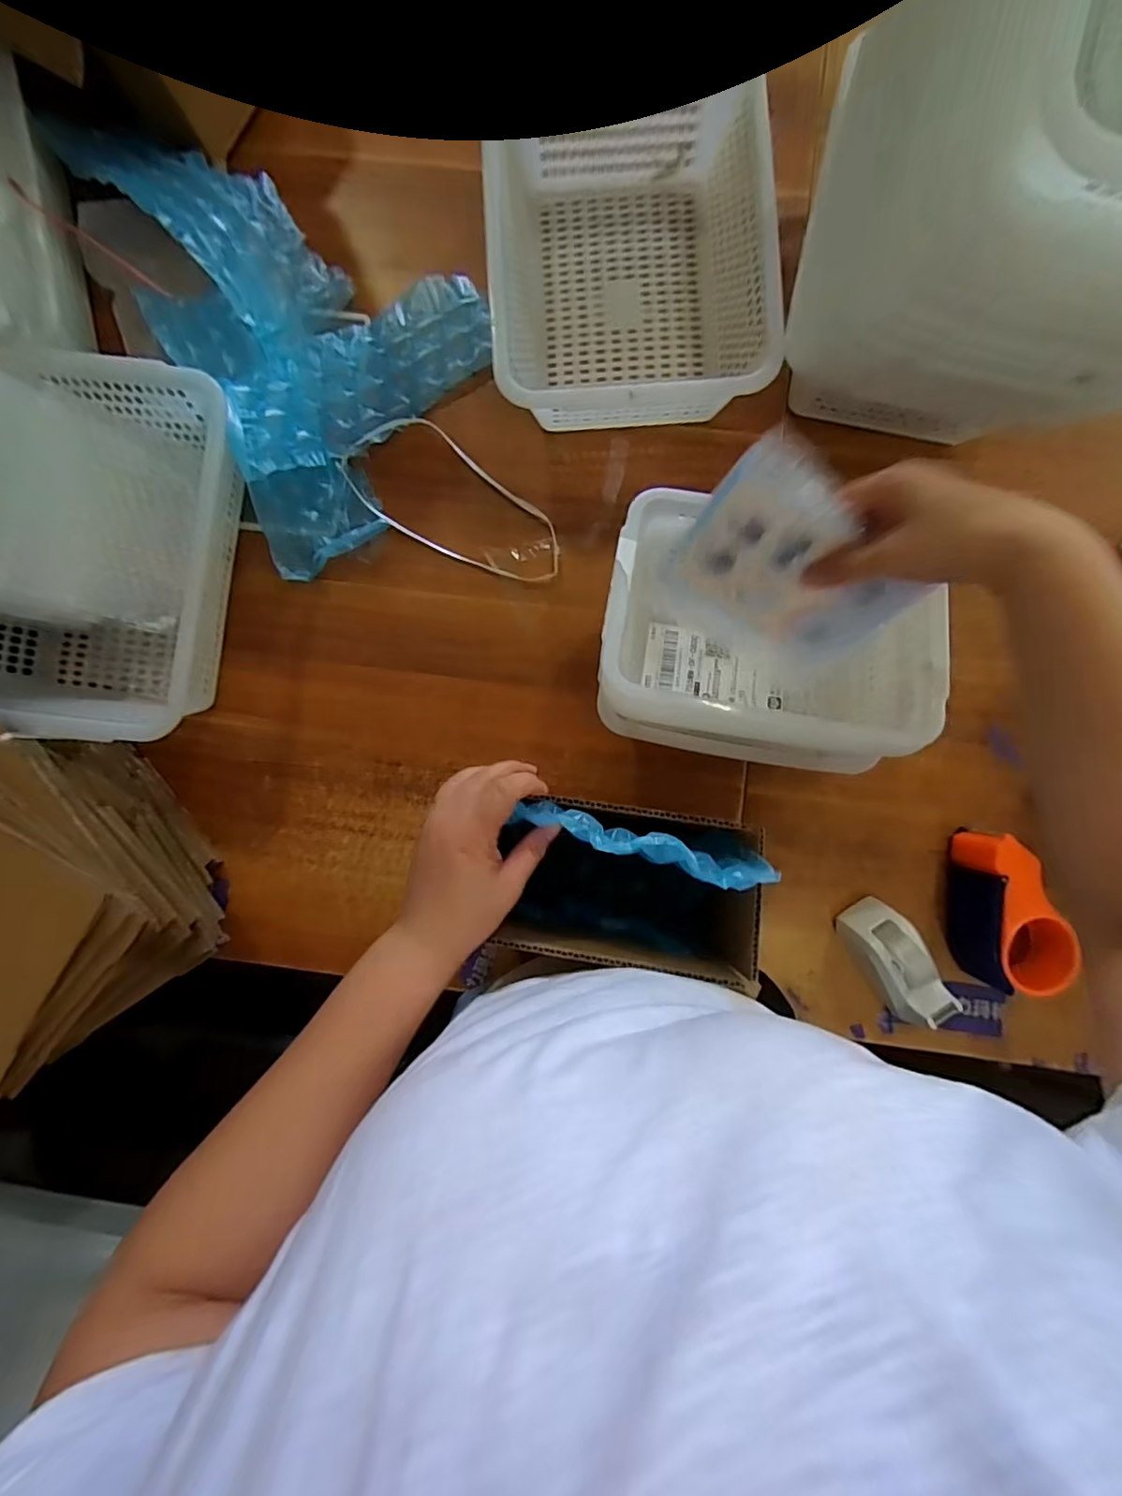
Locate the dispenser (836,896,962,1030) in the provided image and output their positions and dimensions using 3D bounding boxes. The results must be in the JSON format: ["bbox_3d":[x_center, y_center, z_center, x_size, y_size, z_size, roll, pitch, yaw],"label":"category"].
[{"bbox_3d":[0.328,0.210,0.528,0.055,0.067,0.113,-31,87,0],"label":"dispenser"}]

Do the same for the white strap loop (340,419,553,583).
[{"bbox_3d":[-0.115,-0.258,0.585,0.255,0.019,0.116,40,89,2],"label":"white strap loop"}]

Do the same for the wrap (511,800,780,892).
[{"bbox_3d":[0.053,0.064,0.363,0.170,0.030,0.020,15,88,9],"label":"wrap"}]

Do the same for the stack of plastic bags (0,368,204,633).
[{"bbox_3d":[-0.483,-0.224,0.520,0.215,0.034,0.211,8,94,-34],"label":"stack of plastic bags"}]

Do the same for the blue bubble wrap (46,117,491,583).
[{"bbox_3d":[-0.265,-0.477,0.567,0.319,0.079,0.509,-27,87,0],"label":"blue bubble wrap"}]

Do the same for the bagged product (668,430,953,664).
[{"bbox_3d":[0.155,-0.118,0.366,0.149,0.124,0.014,28,57,-9],"label":"bagged product"}]

